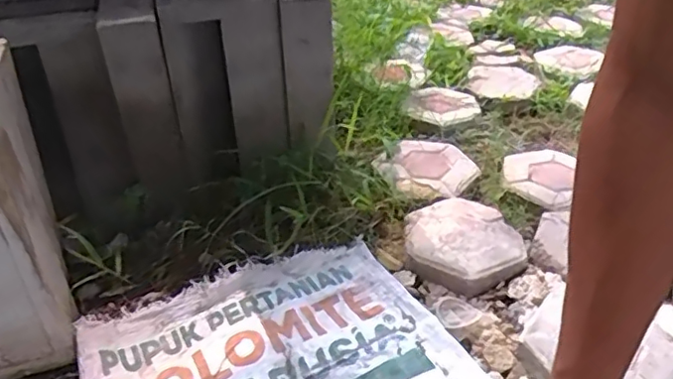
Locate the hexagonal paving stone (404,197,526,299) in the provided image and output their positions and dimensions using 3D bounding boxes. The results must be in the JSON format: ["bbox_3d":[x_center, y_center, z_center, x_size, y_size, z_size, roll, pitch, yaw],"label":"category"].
[{"bbox_3d":[0.223,0.094,1.033,0.200,0.047,0.218,2,36,7],"label":"hexagonal paving stone"}]

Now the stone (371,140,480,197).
[{"bbox_3d":[0.189,-0.047,1.201,0.181,0.032,0.212,28,46,36],"label":"stone"}]

